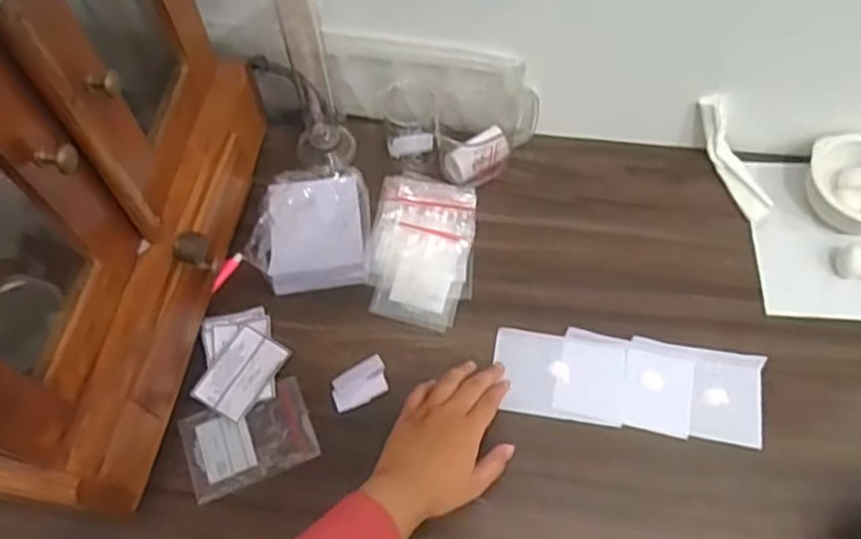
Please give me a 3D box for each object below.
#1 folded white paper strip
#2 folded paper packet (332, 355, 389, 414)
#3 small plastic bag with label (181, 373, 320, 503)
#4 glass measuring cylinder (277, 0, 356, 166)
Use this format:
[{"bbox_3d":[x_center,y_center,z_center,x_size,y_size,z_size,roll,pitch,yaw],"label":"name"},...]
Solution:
[{"bbox_3d":[0.283,-0.106,0.627,0.031,0.037,0.124,-35,104,-15],"label":"folded white paper strip"},{"bbox_3d":[-0.060,0.096,0.553,0.050,0.008,0.031,-25,65,-10],"label":"folded paper packet"},{"bbox_3d":[-0.148,0.137,0.535,0.100,0.006,0.068,-20,64,-8],"label":"small plastic bag with label"},{"bbox_3d":[-0.111,-0.189,0.559,0.051,0.263,0.049,-19,64,-8],"label":"glass measuring cylinder"}]

